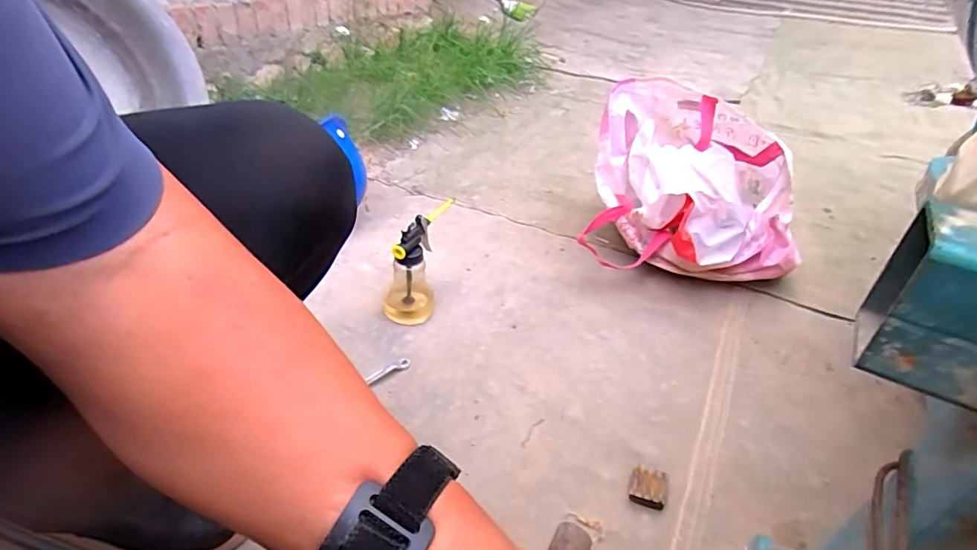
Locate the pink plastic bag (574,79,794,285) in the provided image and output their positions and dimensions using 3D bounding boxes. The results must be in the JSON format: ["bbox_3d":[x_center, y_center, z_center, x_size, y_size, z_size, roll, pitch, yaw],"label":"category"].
[{"bbox_3d":[0.349,-0.150,0.854,0.334,0.242,0.248,9,38,8],"label":"pink plastic bag"}]

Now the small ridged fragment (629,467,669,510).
[{"bbox_3d":[0.182,0.241,0.570,0.042,0.016,0.036,12,38,11],"label":"small ridged fragment"}]

